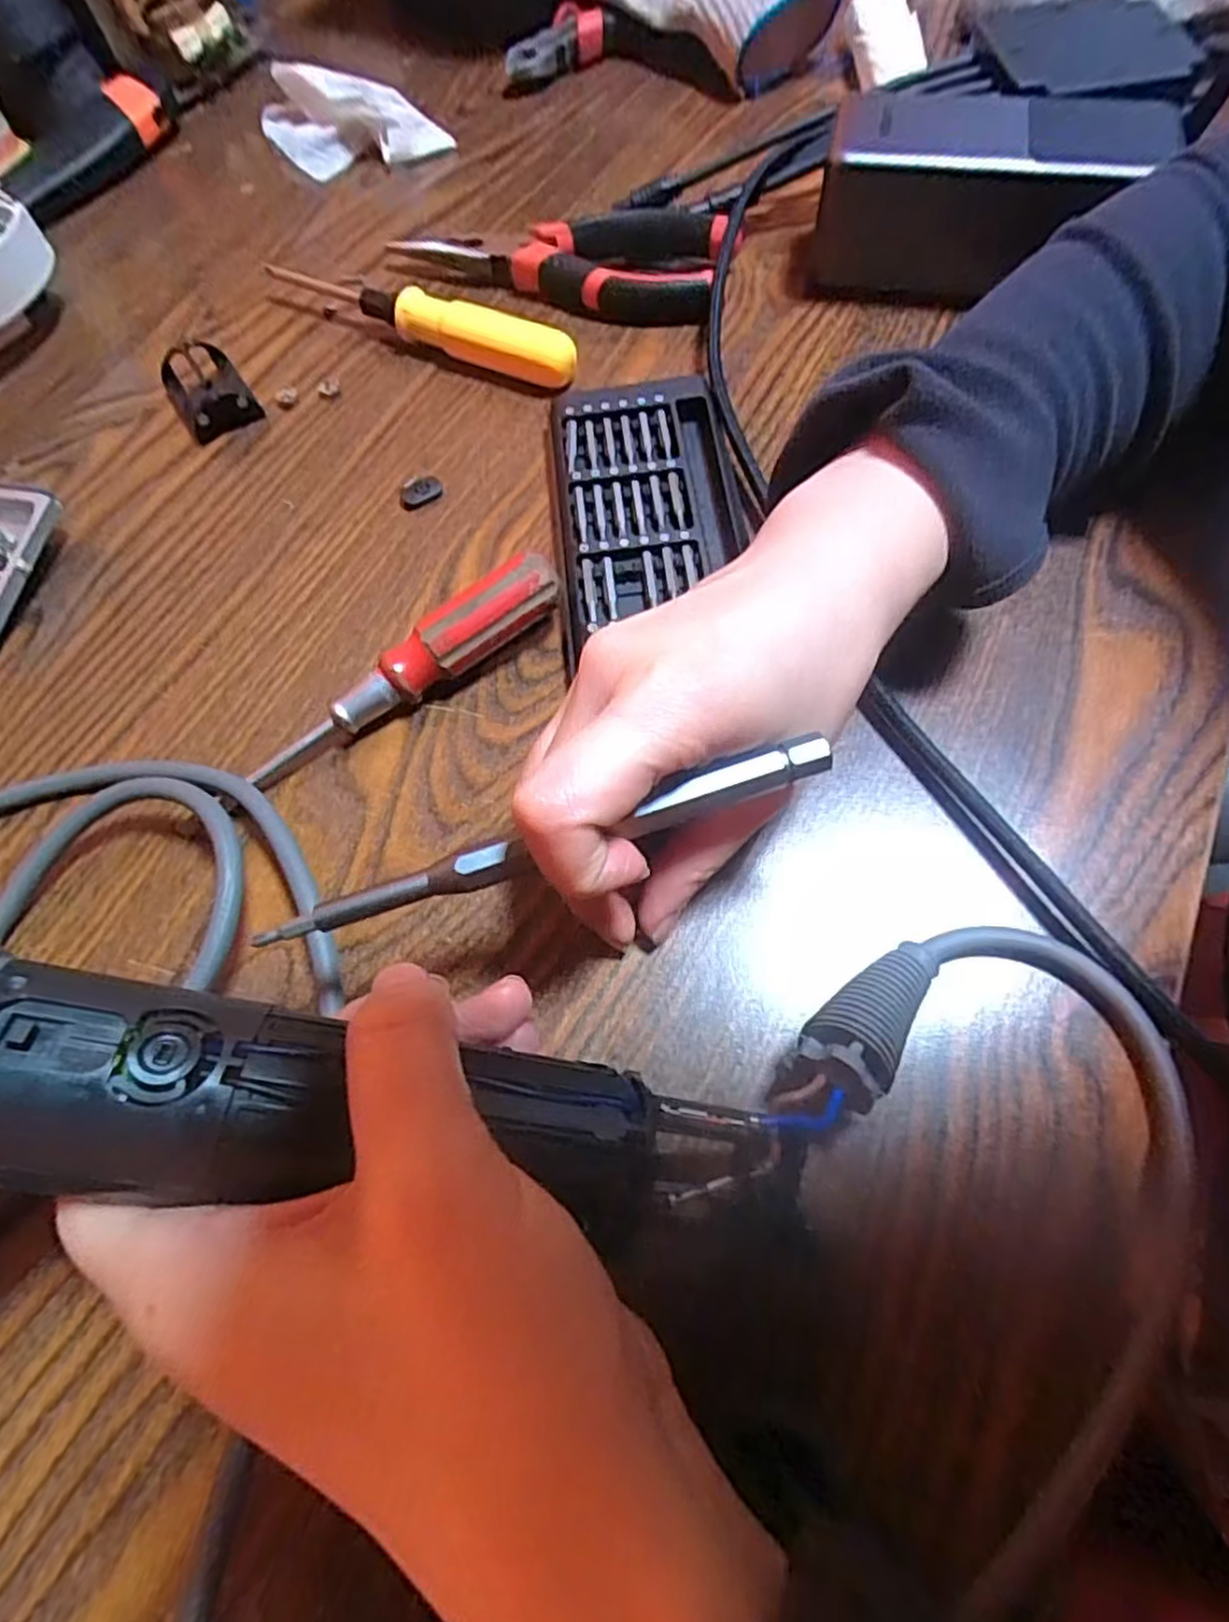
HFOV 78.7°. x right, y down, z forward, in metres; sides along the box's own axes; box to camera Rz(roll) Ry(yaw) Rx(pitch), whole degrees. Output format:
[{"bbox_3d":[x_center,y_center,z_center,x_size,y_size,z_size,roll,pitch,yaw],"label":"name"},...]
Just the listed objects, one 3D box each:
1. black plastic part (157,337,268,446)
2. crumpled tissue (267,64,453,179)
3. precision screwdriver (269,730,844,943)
[{"bbox_3d":[-0.175,-0.182,0.321,0.030,0.017,0.050,-31,66,-12],"label":"black plastic part"},{"bbox_3d":[-0.152,-0.378,0.410,0.116,0.024,0.066,37,71,19],"label":"crumpled tissue"},{"bbox_3d":[-0.014,0.007,0.173,0.134,0.006,0.010,-18,64,-2],"label":"precision screwdriver"}]

